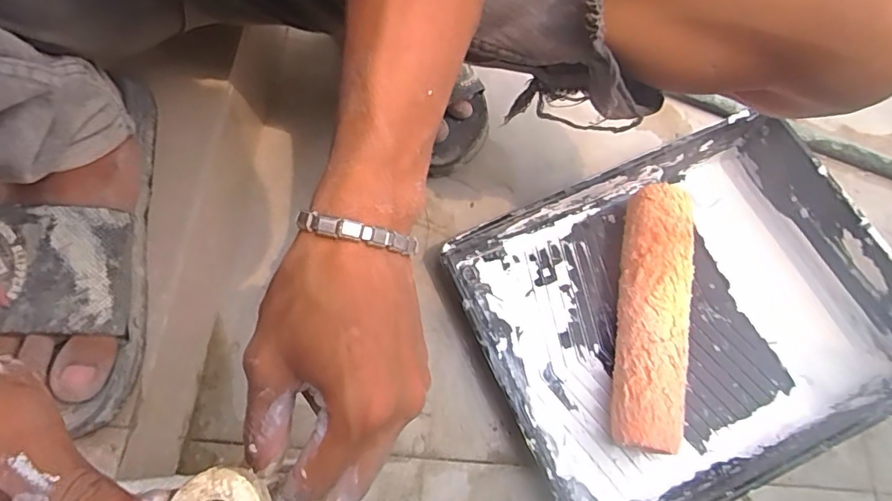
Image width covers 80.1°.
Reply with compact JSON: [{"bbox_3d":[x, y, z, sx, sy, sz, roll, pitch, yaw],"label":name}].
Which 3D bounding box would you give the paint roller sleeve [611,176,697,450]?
[{"bbox_3d":[0.178,0.055,0.464,0.054,0.060,0.228,11,65,2],"label":"paint roller sleeve"}]

